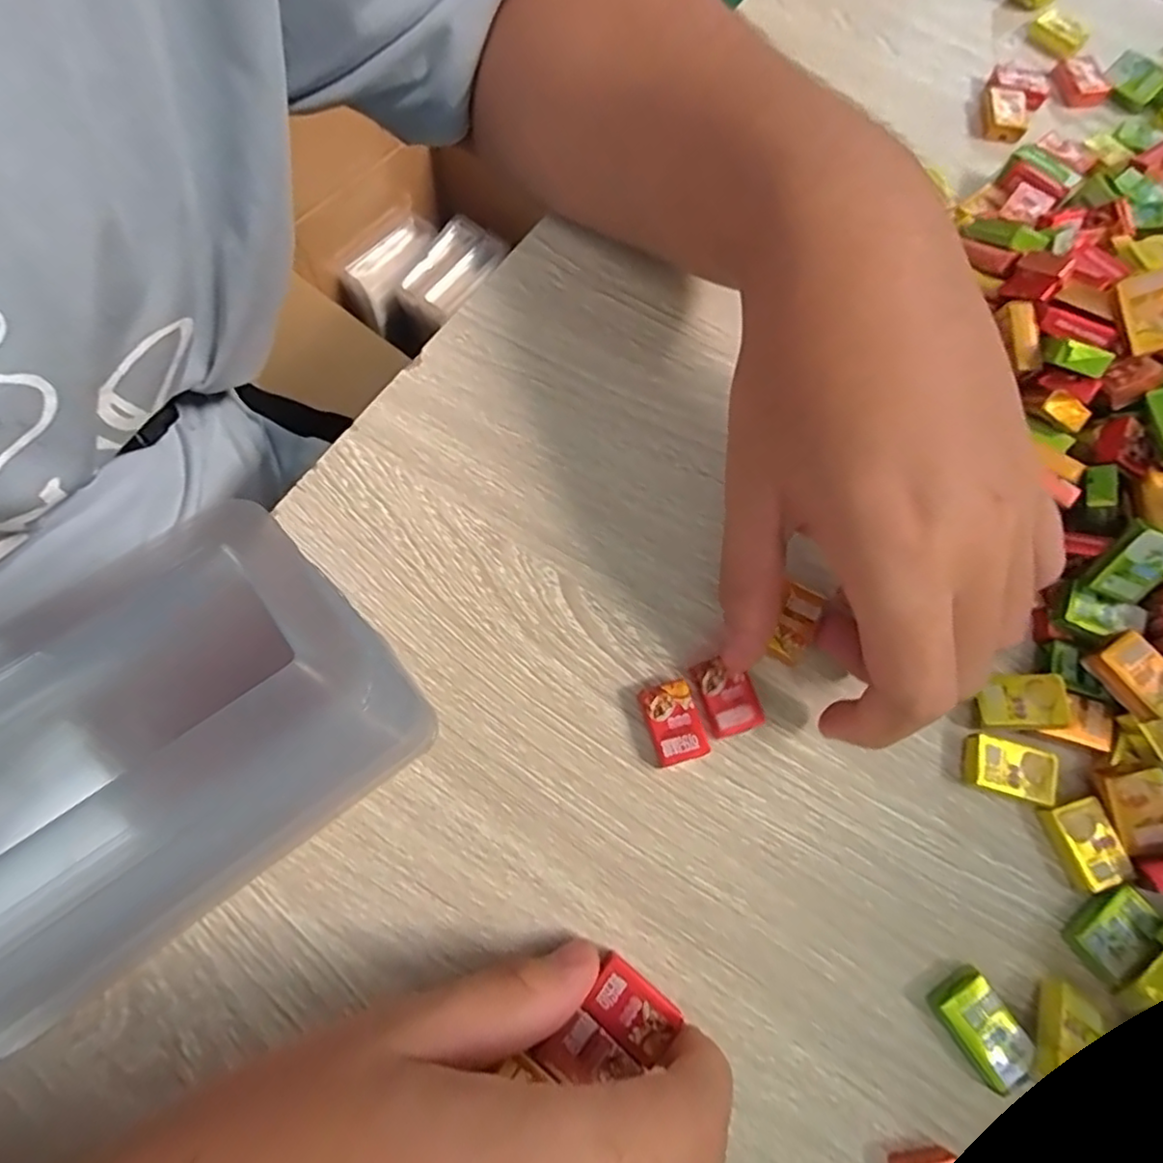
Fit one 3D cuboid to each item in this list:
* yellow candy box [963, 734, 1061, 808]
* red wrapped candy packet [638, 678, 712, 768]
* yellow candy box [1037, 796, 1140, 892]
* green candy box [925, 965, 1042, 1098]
[{"bbox_3d":[0.140,0.062,0.209,0.026,0.006,0.017,15,70,3],"label":"yellow candy box"},{"bbox_3d":[0.030,0.047,0.212,0.017,0.008,0.026,-17,72,-8],"label":"red wrapped candy packet"},{"bbox_3d":[0.160,0.083,0.203,0.017,0.008,0.026,-18,72,-8],"label":"yellow candy box"},{"bbox_3d":[0.116,0.130,0.185,0.017,0.009,0.026,-28,74,-11],"label":"green candy box"}]

